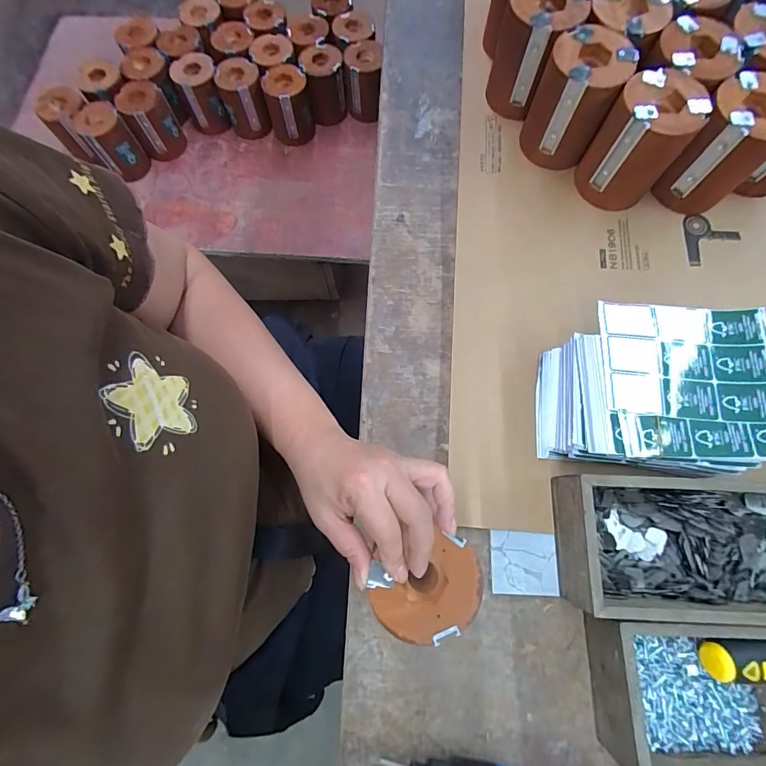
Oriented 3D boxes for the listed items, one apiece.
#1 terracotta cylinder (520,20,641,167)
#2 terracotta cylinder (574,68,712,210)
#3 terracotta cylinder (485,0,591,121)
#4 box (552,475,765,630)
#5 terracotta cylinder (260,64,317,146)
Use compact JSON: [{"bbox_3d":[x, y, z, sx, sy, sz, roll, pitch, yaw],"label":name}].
[{"bbox_3d":[0.199,-0.295,0.429,0.079,0.099,0.080,21,76,7],"label":"terracotta cylinder"},{"bbox_3d":[0.261,-0.242,0.413,0.079,0.099,0.089,37,78,11],"label":"terracotta cylinder"},{"bbox_3d":[0.163,-0.363,0.449,0.078,0.108,0.085,15,75,6],"label":"terracotta cylinder"},{"bbox_3d":[0.295,0.131,0.333,0.300,0.072,0.113,1,74,2],"label":"box"},{"bbox_3d":[-0.171,-0.508,0.745,0.080,0.099,0.077,-11,74,-2],"label":"terracotta cylinder"}]

